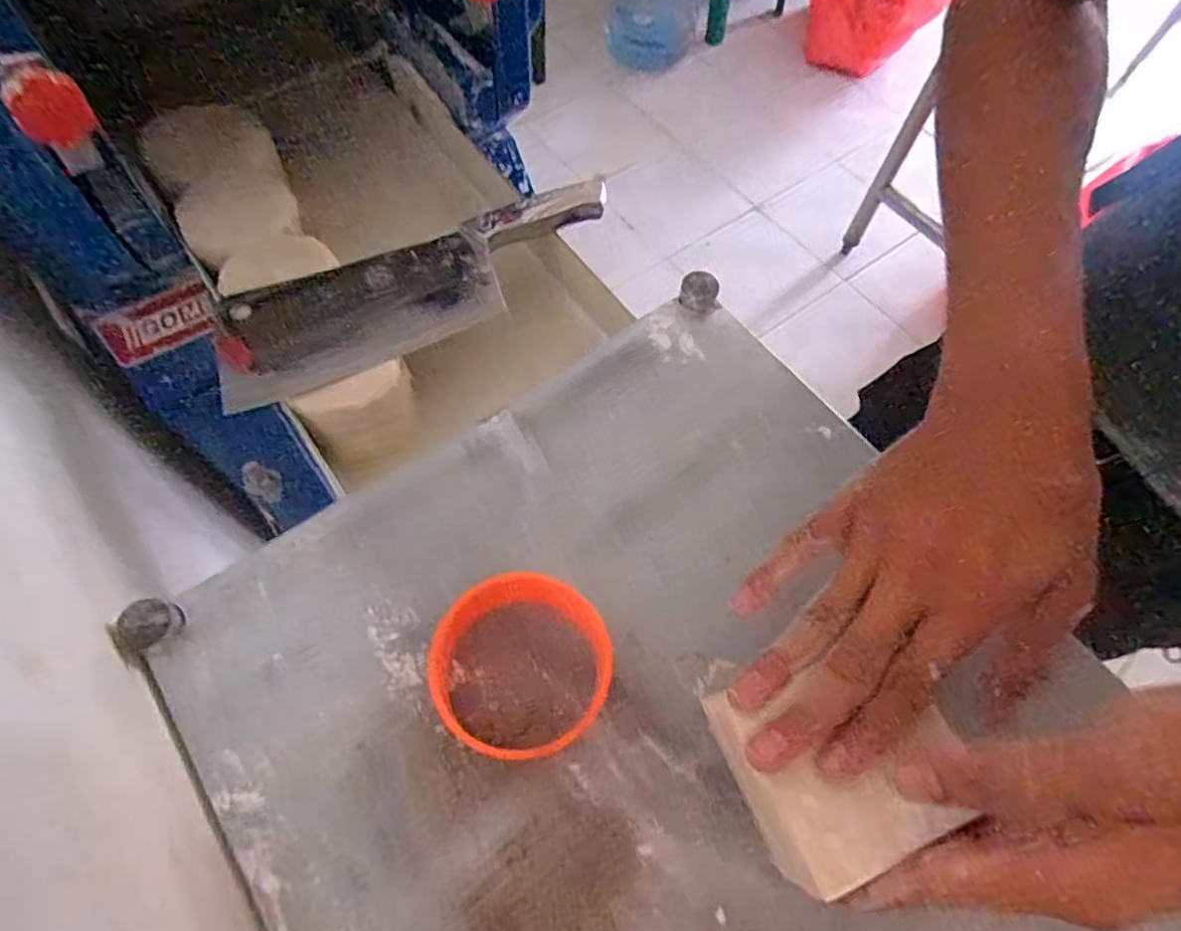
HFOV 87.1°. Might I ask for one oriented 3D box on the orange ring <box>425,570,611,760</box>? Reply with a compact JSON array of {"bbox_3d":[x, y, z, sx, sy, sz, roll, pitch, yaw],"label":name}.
[{"bbox_3d":[-0.032,0.096,0.300,0.082,0.035,0.081,1,63,-2],"label":"orange ring"}]

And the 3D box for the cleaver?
[{"bbox_3d":[-0.116,-0.125,0.441,0.291,0.069,0.015,-25,24,-13],"label":"cleaver"}]

